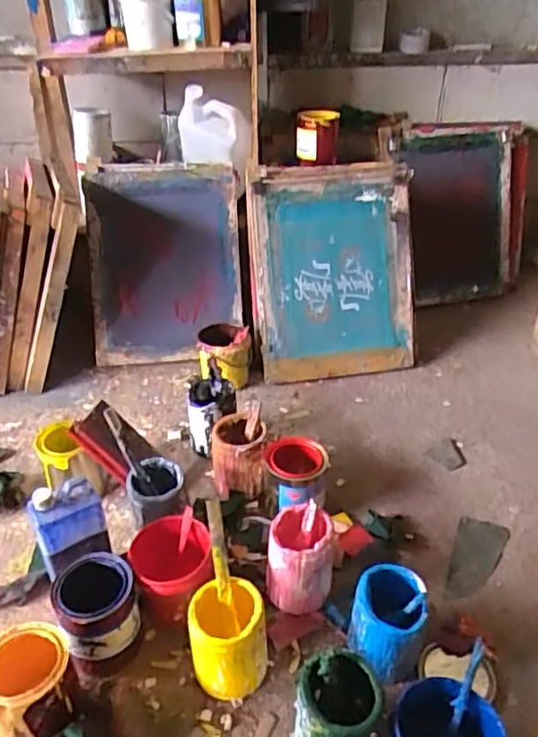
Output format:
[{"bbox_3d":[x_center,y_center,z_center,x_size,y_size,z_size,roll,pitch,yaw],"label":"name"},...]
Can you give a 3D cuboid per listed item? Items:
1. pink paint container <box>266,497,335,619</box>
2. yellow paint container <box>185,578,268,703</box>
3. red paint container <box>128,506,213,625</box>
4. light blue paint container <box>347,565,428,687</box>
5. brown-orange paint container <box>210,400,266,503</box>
[{"bbox_3d":[0.049,0.302,0.959,0.100,0.139,0.109,-1,33,1],"label":"pink paint container"},{"bbox_3d":[-0.056,0.385,0.846,0.098,0.147,0.100,-1,33,1],"label":"yellow paint container"},{"bbox_3d":[-0.148,0.312,0.938,0.114,0.106,0.135,-9,33,-11],"label":"red paint container"},{"bbox_3d":[0.167,0.368,0.862,0.099,0.129,0.109,8,34,15],"label":"light blue paint container"},{"bbox_3d":[-0.057,0.166,1.162,0.099,0.160,0.099,-1,33,1],"label":"brown-orange paint container"}]

